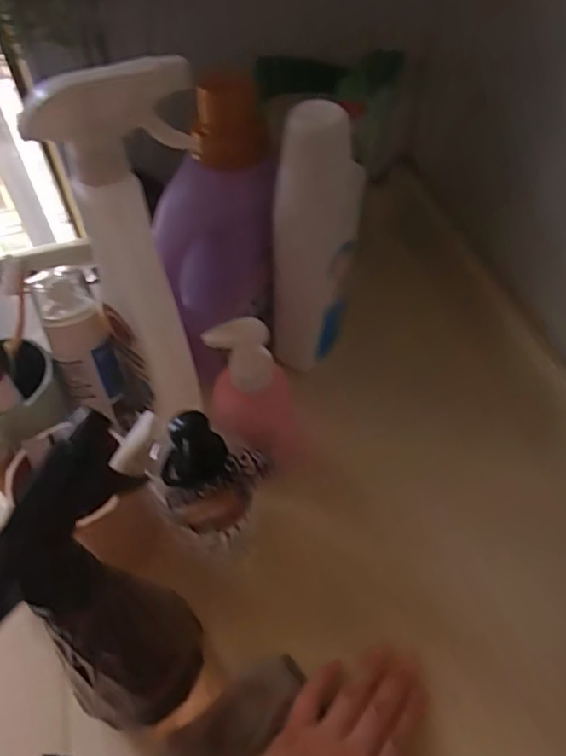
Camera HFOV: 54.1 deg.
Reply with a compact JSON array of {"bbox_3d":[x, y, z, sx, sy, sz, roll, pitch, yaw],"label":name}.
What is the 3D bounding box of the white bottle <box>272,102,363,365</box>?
[{"bbox_3d":[0.026,-0.096,0.441,0.067,0.227,0.054,7,55,5],"label":"white bottle"}]

